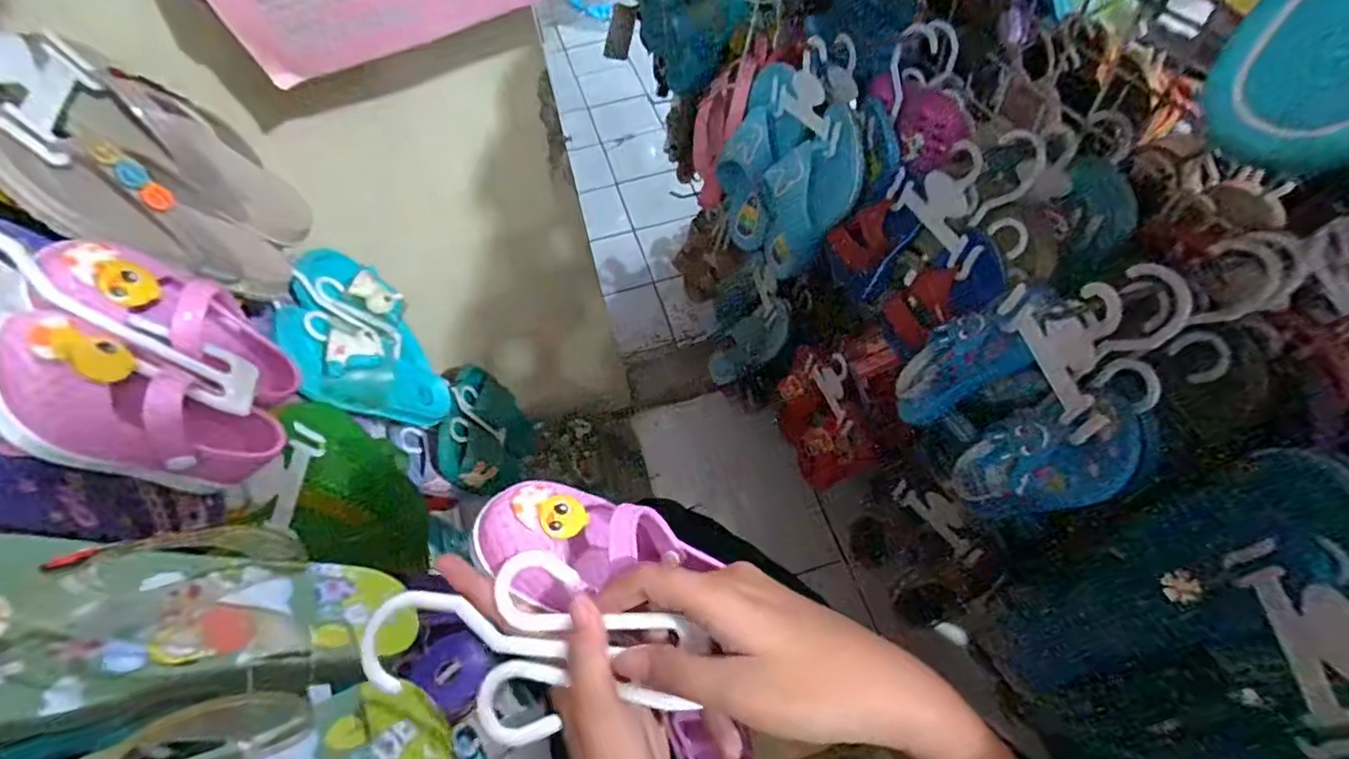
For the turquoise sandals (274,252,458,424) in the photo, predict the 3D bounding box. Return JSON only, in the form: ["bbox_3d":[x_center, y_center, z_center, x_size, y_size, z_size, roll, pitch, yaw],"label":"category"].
[{"bbox_3d":[-0.323,-0.032,0.675,0.070,0.221,0.182,-21,55,16],"label":"turquoise sandals"}]

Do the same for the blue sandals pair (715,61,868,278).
[{"bbox_3d":[0.116,-0.208,0.644,0.075,0.207,0.169,-19,58,-26],"label":"blue sandals pair"}]

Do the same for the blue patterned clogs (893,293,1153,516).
[{"bbox_3d":[0.254,0.022,0.441,0.078,0.135,0.155,-19,58,-9],"label":"blue patterned clogs"}]

